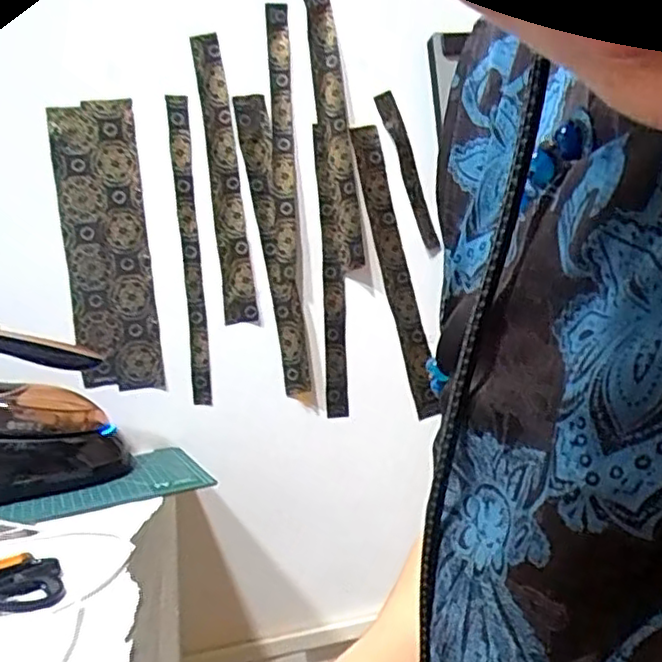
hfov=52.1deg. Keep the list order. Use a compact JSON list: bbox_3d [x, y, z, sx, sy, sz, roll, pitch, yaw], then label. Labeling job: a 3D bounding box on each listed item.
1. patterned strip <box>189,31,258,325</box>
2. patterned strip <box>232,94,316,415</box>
[{"bbox_3d":[-0.158,-0.225,1.016,0.047,0.424,0.008,-7,3,-11],"label":"patterned strip"},{"bbox_3d":[-0.082,-0.117,1.027,0.053,0.471,0.010,-11,4,-2],"label":"patterned strip"}]

